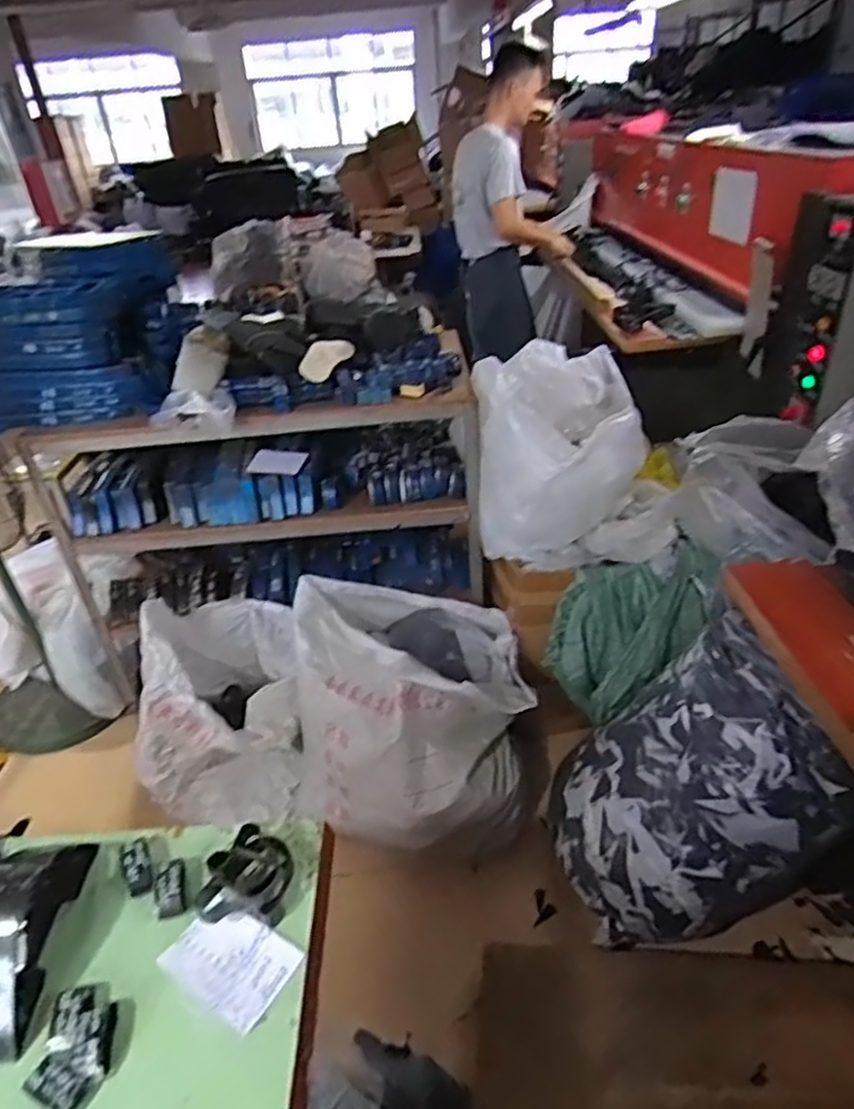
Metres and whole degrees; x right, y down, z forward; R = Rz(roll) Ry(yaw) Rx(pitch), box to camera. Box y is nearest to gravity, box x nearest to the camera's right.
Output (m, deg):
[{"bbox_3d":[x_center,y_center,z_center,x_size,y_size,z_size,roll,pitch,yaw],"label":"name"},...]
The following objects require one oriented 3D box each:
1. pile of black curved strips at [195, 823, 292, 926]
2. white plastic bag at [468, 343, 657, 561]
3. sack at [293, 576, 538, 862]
[{"bbox_3d":[-0.236,0.424,0.893,0.110,0.063,0.115,-3,34,2],"label":"pile of black curved strips"},{"bbox_3d":[0.323,-0.243,1.661,0.397,0.423,0.384,-5,34,0],"label":"white plastic bag"},{"bbox_3d":[-0.044,0.408,1.756,0.593,0.503,0.510,-5,34,-1],"label":"sack"}]

